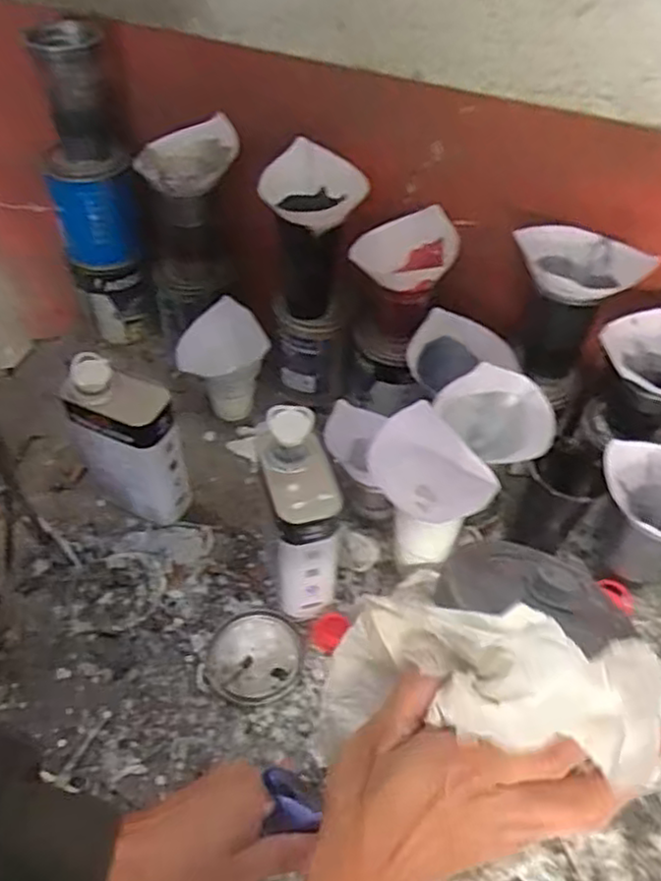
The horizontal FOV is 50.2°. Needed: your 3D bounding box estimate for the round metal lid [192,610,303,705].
[{"bbox_3d":[-0.077,0.218,0.718,0.096,0.014,0.098,1,51,-1],"label":"round metal lid"}]

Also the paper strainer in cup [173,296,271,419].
[{"bbox_3d":[-0.137,-0.093,0.914,0.100,0.133,0.093,-36,60,-26],"label":"paper strainer in cup"}]

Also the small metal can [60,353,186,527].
[{"bbox_3d":[-0.219,0.009,0.775,0.105,0.203,0.065,26,55,19],"label":"small metal can"}]

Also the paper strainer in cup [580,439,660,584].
[{"bbox_3d":[0.323,0.094,0.747,0.114,0.177,0.104,13,52,10],"label":"paper strainer in cup"}]

